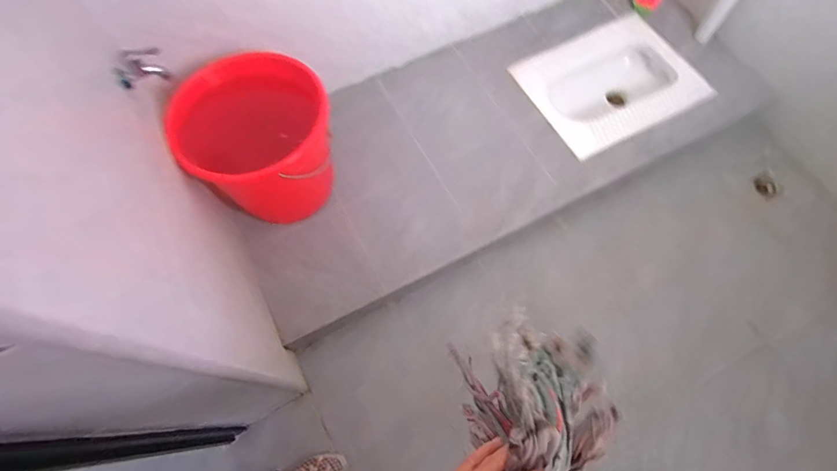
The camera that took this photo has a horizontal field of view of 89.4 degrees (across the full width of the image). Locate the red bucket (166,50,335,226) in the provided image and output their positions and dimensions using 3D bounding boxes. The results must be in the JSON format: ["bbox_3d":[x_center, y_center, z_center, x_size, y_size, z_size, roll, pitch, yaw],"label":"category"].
[{"bbox_3d":[-0.382,-0.221,1.090,0.324,0.322,0.297,0,66,0],"label":"red bucket"}]

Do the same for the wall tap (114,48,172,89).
[{"bbox_3d":[-0.549,-0.330,0.836,0.087,0.092,0.050,-37,71,-15],"label":"wall tap"}]

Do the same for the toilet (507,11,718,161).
[{"bbox_3d":[0.687,-0.536,1.530,0.587,0.124,0.454,-25,68,-11],"label":"toilet"}]

